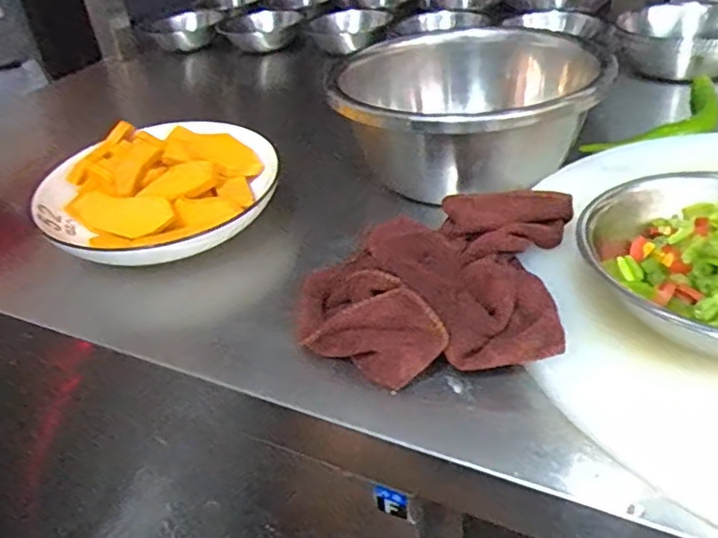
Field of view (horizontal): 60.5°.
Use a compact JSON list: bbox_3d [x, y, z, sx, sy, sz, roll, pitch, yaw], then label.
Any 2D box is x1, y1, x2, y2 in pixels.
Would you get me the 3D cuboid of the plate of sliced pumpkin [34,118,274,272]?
[{"bbox_3d":[-0.143,-0.062,0.464,0.156,0.059,0.170,-5,35,3],"label":"plate of sliced pumpkin"}]

